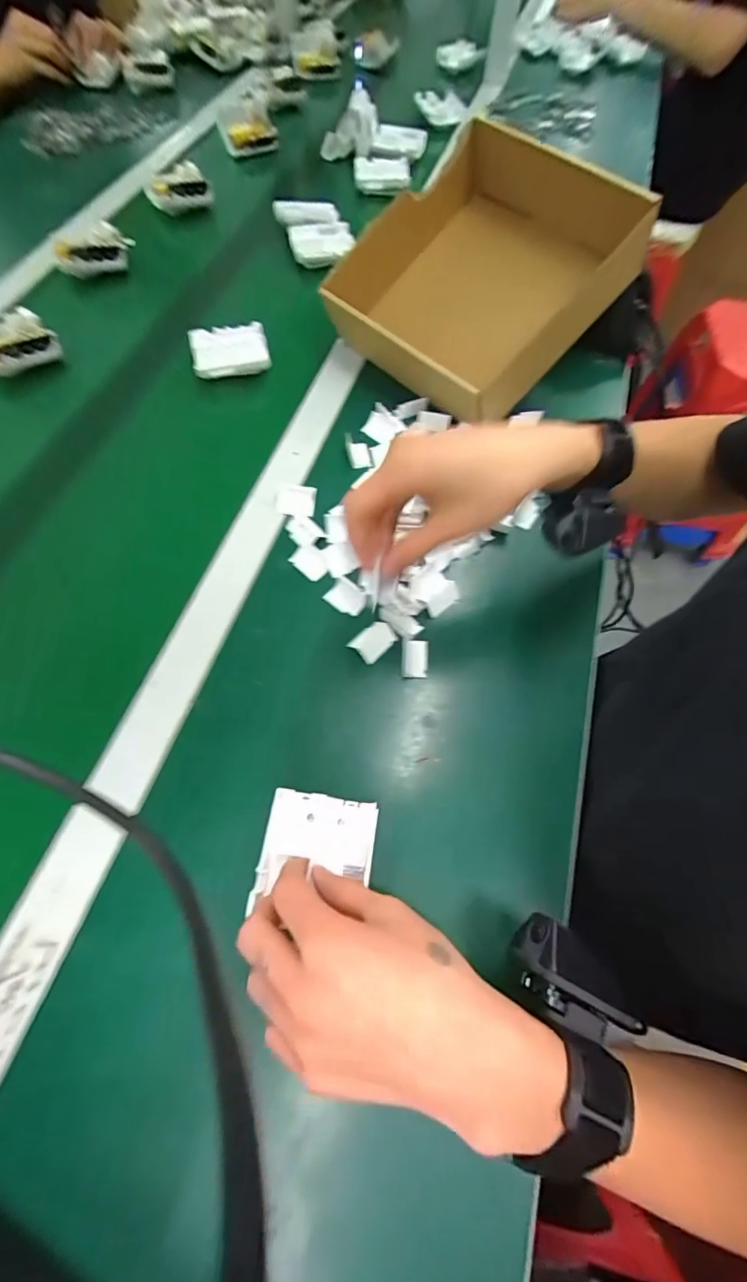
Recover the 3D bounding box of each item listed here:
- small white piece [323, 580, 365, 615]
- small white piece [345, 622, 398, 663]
[{"bbox_3d":[-0.024,-0.037,0.421,0.033,0.005,0.023,36,89,11],"label":"small white piece"},{"bbox_3d":[0.001,-0.001,0.407,0.034,0.008,0.025,-40,72,-21],"label":"small white piece"}]

